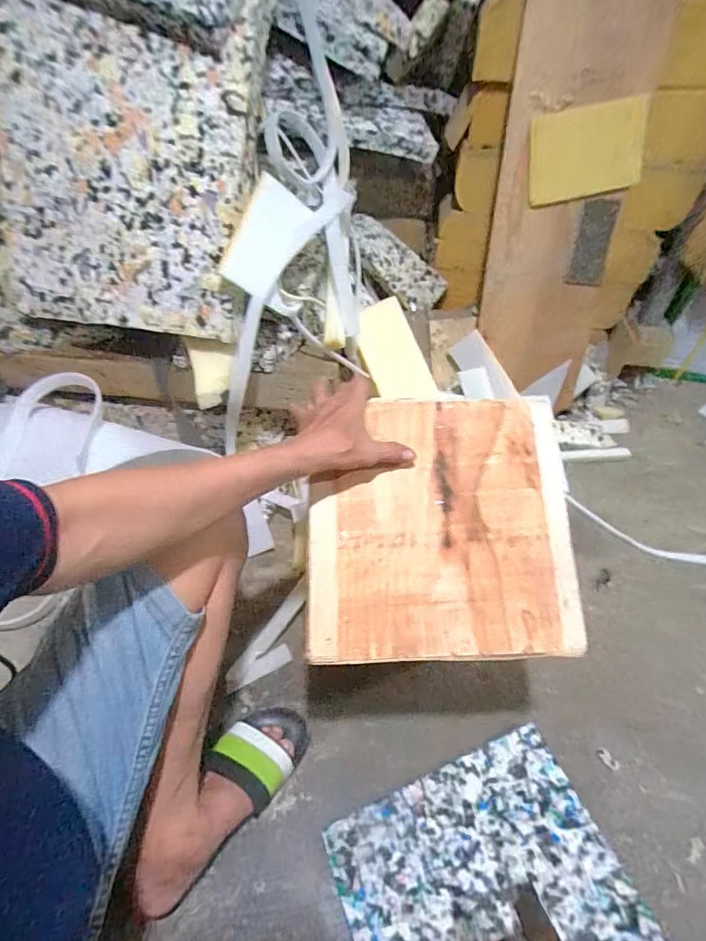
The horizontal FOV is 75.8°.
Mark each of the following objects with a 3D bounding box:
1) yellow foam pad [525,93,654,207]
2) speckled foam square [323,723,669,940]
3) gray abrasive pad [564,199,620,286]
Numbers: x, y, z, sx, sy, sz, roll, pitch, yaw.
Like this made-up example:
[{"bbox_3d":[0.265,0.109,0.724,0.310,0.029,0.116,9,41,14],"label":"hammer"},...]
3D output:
[{"bbox_3d":[0.451,-0.608,0.873,0.221,0.146,0.017,-9,46,5],"label":"yellow foam pad"},{"bbox_3d":[0.184,0.547,0.519,0.323,0.026,0.362,-17,51,-16],"label":"speckled foam square"},{"bbox_3d":[0.494,-0.466,0.938,0.070,0.155,0.018,5,30,9],"label":"gray abrasive pad"}]

